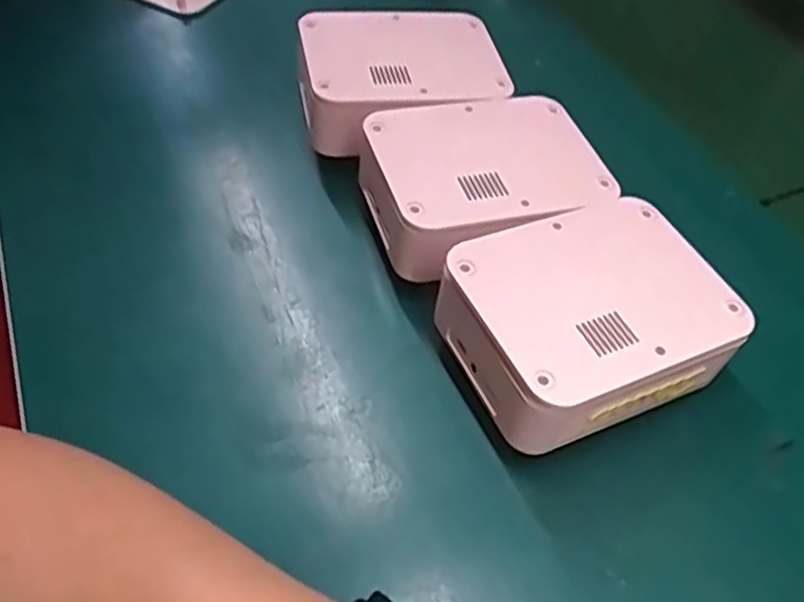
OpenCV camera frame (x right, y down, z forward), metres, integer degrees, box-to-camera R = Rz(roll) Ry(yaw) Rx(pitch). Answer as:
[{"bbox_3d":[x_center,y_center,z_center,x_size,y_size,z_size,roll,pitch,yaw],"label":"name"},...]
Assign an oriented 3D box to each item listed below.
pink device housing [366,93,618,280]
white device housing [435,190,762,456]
[{"bbox_3d":[0.048,-0.062,0.418,0.129,0.060,0.107,-13,52,-12],"label":"pink device housing"},{"bbox_3d":[0.091,0.010,0.359,0.134,0.064,0.101,-18,54,-16],"label":"white device housing"}]

